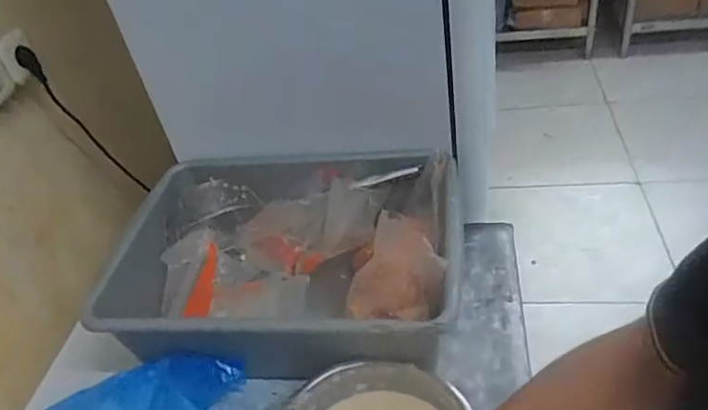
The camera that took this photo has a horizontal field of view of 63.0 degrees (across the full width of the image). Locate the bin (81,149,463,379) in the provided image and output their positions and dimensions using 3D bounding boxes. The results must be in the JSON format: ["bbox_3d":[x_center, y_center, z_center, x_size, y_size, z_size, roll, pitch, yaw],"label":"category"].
[{"bbox_3d":[-0.076,0.077,0.795,0.413,0.151,0.327,-2,40,9],"label":"bin"}]

